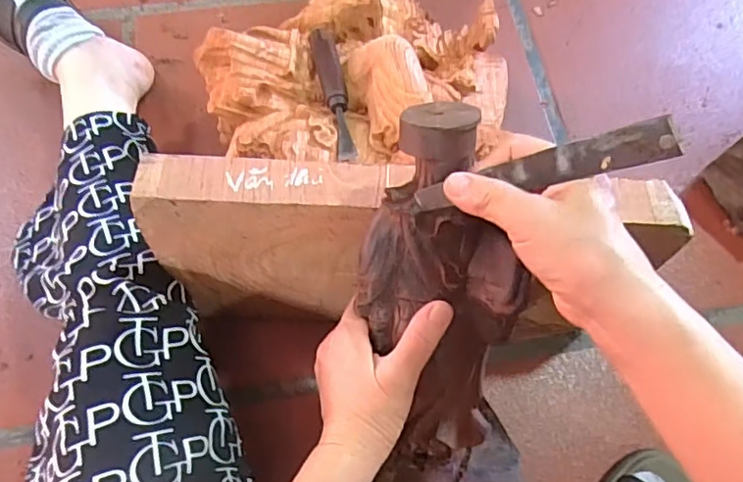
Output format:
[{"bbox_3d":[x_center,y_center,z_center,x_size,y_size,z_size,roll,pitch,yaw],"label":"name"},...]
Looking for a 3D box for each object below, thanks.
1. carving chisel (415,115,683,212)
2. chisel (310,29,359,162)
[{"bbox_3d":[0.085,-0.037,0.310,0.140,0.005,0.019,-12,82,36],"label":"carving chisel"},{"bbox_3d":[-0.034,-0.137,0.533,0.021,0.028,0.162,-9,68,-7],"label":"chisel"}]

